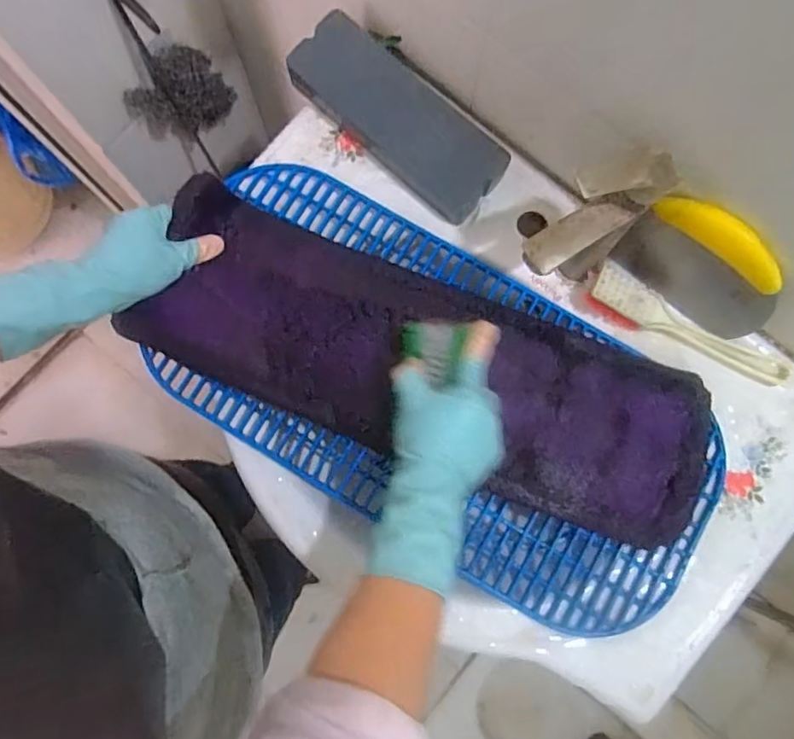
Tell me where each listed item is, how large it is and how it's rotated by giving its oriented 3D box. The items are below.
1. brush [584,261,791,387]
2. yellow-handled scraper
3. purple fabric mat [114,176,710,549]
[{"bbox_3d":[0.270,-0.037,0.529,0.197,0.027,0.040,27,81,4],"label":"brush"},{"bbox_3d":[0.265,-0.084,0.507,0.135,0.121,0.028,39,72,10],"label":"yellow-handled scraper"},{"bbox_3d":[0.028,0.001,0.519,0.508,0.035,0.166,22,79,2],"label":"purple fabric mat"}]

